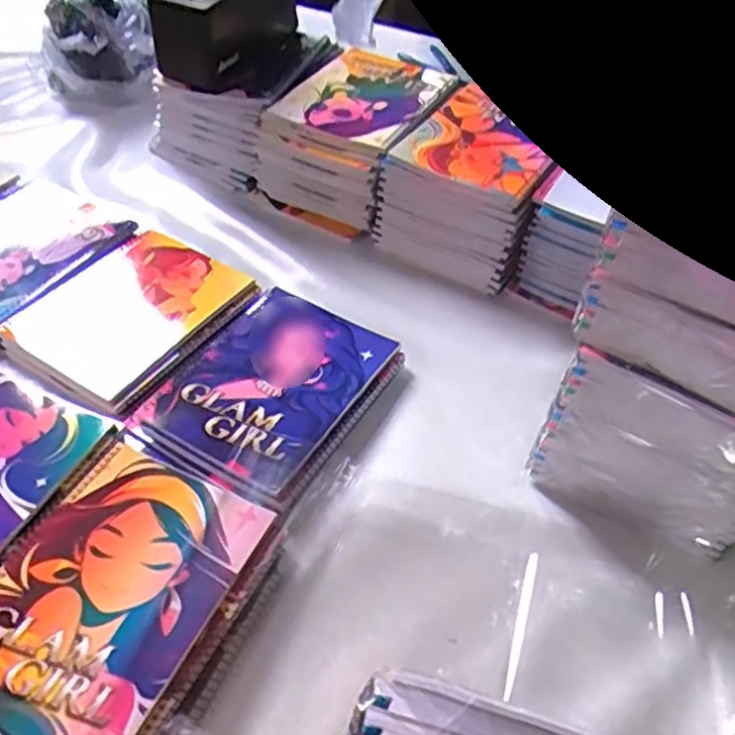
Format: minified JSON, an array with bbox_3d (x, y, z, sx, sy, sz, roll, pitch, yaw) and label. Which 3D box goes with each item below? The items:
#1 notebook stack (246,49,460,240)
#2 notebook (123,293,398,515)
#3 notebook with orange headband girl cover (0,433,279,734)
[{"bbox_3d":[-0.016,-0.267,0.802,0.168,0.124,0.199,24,50,16],"label":"notebook stack"},{"bbox_3d":[-0.083,0.018,0.597,0.156,0.030,0.203,28,51,19],"label":"notebook"},{"bbox_3d":[-0.175,0.148,0.459,0.150,0.007,0.204,22,50,14],"label":"notebook with orange headband girl cover"}]

